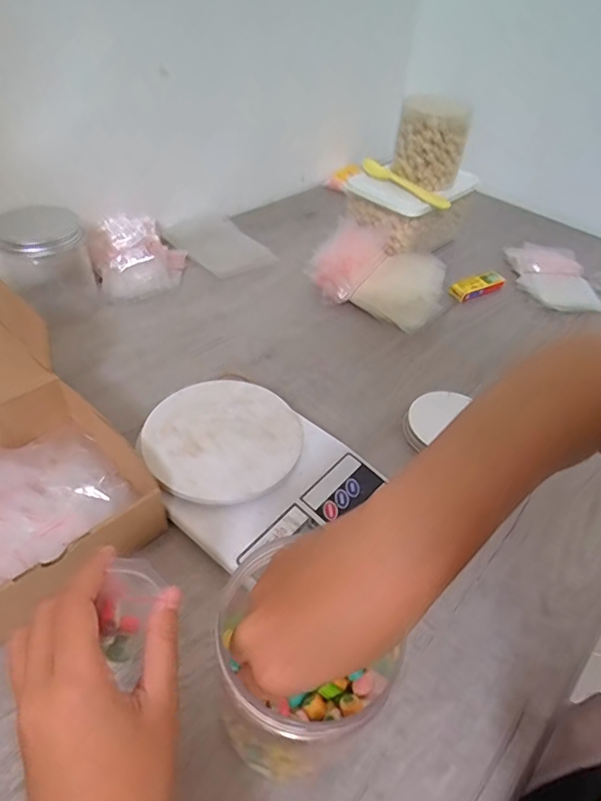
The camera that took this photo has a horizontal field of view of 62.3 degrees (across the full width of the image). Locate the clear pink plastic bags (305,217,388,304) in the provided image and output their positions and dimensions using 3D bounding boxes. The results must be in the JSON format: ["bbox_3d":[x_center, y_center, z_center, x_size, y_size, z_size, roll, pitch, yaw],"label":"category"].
[{"bbox_3d":[0.068,-0.187,0.649,0.065,0.066,0.139,28,48,19],"label":"clear pink plastic bags"}]

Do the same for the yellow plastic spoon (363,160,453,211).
[{"bbox_3d":[0.138,-0.296,0.676,0.018,0.016,0.154,-29,54,-31],"label":"yellow plastic spoon"}]

